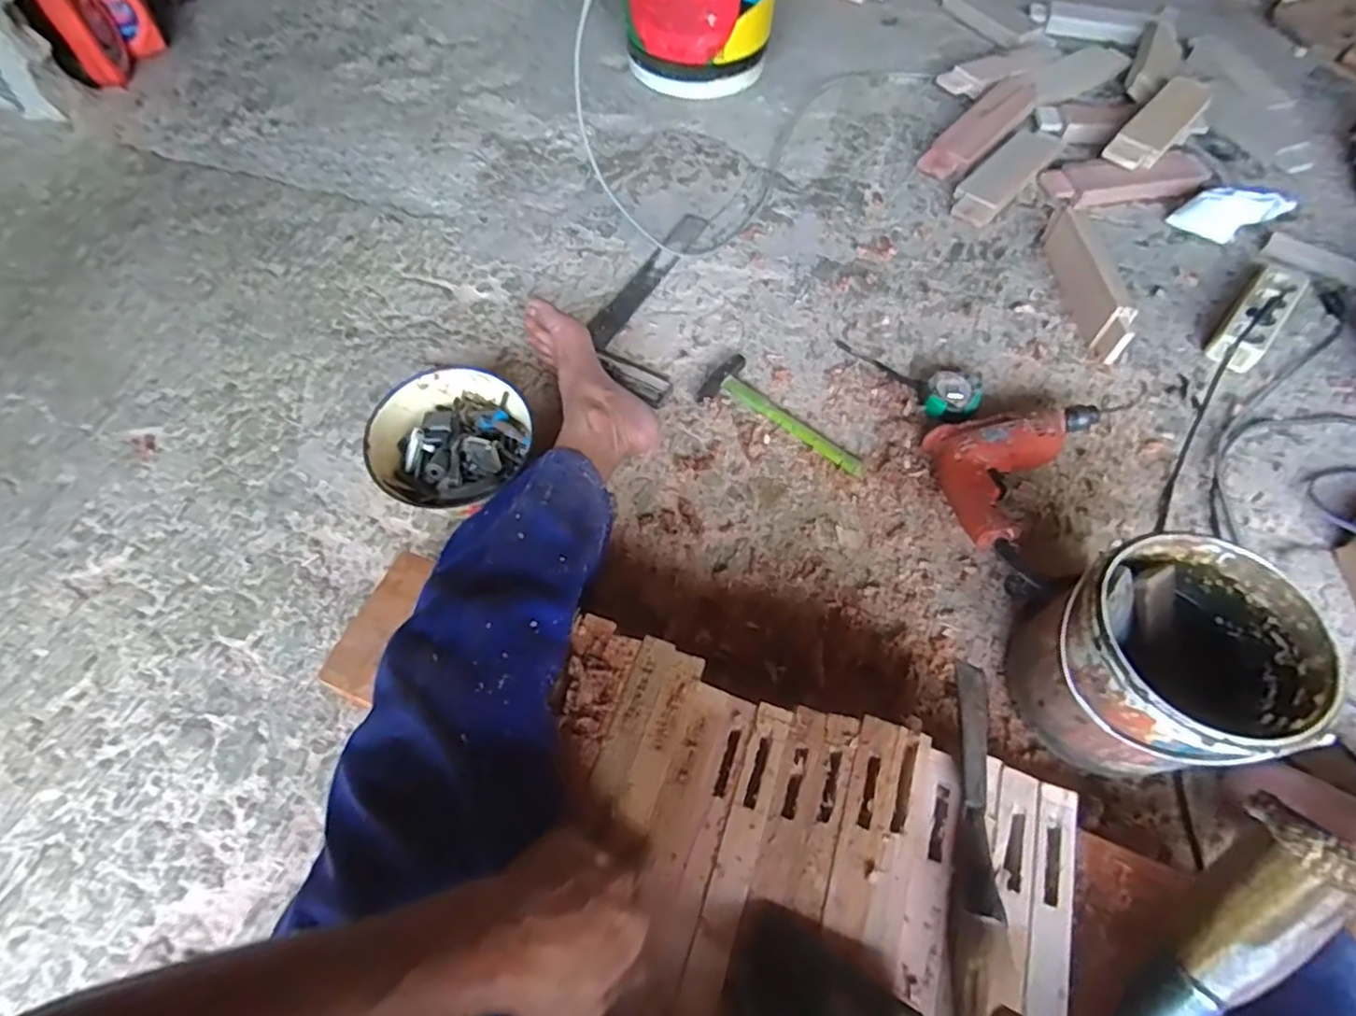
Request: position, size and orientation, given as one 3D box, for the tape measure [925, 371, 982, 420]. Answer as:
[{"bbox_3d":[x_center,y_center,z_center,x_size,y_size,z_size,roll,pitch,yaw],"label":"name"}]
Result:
[{"bbox_3d":[0.352,-0.140,0.838,0.062,0.033,0.069,24,64,13],"label":"tape measure"}]

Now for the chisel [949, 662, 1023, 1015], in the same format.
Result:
[{"bbox_3d":[0.224,0.239,0.473,0.032,0.045,0.259,12,62,7],"label":"chisel"}]

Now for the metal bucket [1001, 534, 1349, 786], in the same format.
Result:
[{"bbox_3d":[0.432,0.143,0.598,0.181,0.180,0.181,0,61,0],"label":"metal bucket"}]

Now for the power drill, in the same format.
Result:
[{"bbox_3d":[0.379,-0.049,0.767,0.172,0.070,0.261,27,65,14],"label":"power drill"}]

